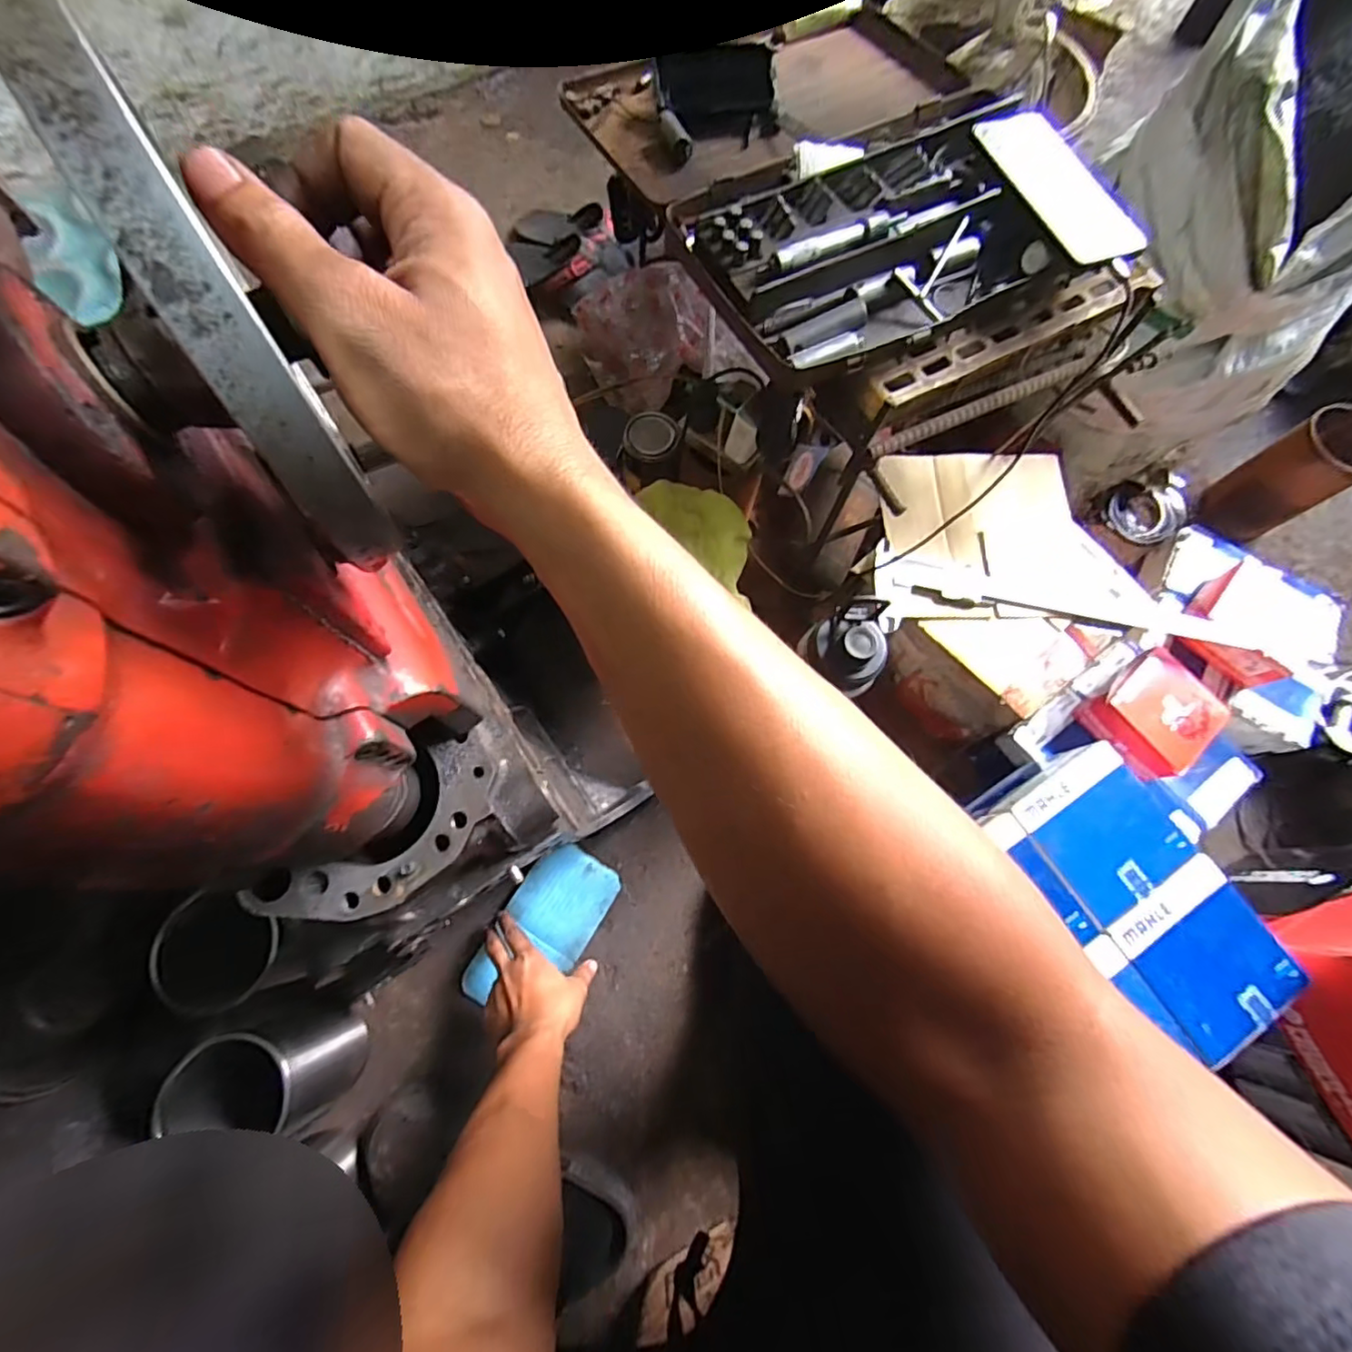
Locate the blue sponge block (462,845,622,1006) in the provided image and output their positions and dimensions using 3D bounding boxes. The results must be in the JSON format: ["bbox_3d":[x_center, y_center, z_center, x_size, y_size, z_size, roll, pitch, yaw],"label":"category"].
[{"bbox_3d":[-0.147,0.284,0.665,0.098,0.018,0.187,31,74,7],"label":"blue sponge block"}]

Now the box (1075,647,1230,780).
[{"bbox_3d":[0.517,0.042,0.648,0.111,0.056,0.110,-41,78,-14],"label":"box"}]

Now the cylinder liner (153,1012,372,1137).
[{"bbox_3d":[-0.378,0.376,0.562,0.116,0.174,0.102,-17,74,-8],"label":"cylinder liner"}]

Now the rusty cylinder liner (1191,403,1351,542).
[{"bbox_3d":[0.845,-0.275,0.821,0.115,0.158,0.092,27,73,6],"label":"rusty cylinder liner"}]

